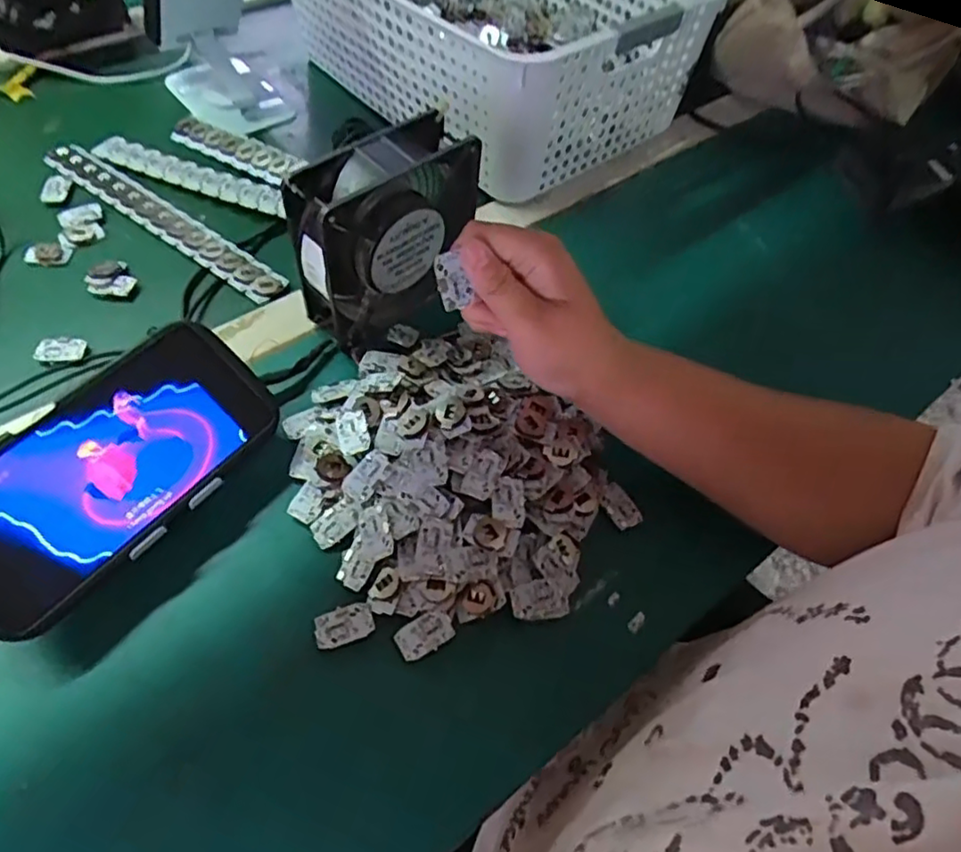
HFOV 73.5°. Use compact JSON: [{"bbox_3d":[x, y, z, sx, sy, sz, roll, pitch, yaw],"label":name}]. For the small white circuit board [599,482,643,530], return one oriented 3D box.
[{"bbox_3d":[0.085,0.049,0.392,0.019,0.004,0.029,-27,62,-20],"label":"small white circuit board"}]

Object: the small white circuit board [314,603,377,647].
[{"bbox_3d":[-0.072,0.105,0.340,0.030,0.004,0.018,-16,59,-14],"label":"small white circuit board"}]

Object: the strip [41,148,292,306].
[{"bbox_3d":[-0.253,-0.164,0.502,0.255,0.004,0.029,32,60,16],"label":"strip"}]

